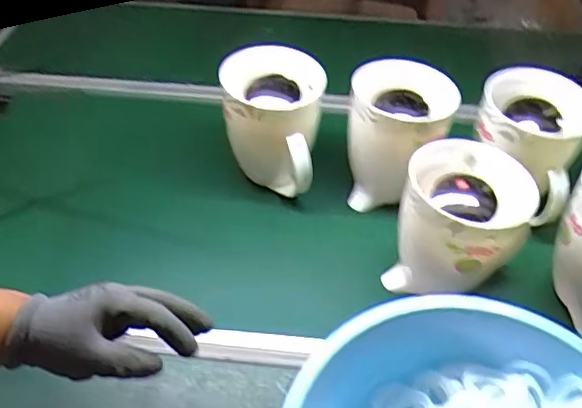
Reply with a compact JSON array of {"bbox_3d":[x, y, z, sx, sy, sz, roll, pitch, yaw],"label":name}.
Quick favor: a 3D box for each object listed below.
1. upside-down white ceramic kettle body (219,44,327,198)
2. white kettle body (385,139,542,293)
[{"bbox_3d":[-0.027,-0.127,0.878,0.136,0.228,0.177,2,45,1],"label":"upside-down white ceramic kettle body"},{"bbox_3d":[0.210,0.041,0.744,0.150,0.174,0.172,17,47,15],"label":"white kettle body"}]

